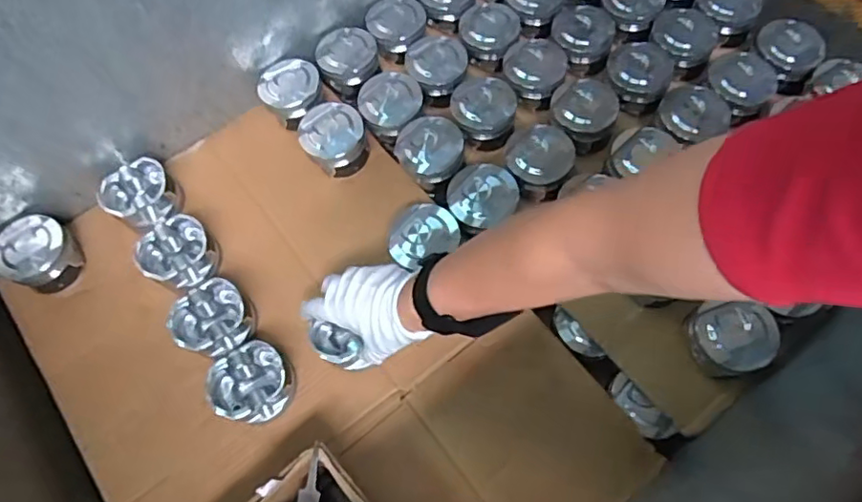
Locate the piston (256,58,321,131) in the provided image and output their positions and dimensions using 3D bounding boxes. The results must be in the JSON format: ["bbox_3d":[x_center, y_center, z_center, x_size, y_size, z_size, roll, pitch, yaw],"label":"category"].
[{"bbox_3d":[-0.190,-0.214,0.805,0.081,0.057,0.081,0,65,1],"label":"piston"}]

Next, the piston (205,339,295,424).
[{"bbox_3d":[-0.197,0.148,0.650,0.081,0.042,0.088,35,70,16],"label":"piston"}]

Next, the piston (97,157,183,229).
[{"bbox_3d":[-0.367,-0.069,0.756,0.092,0.046,0.089,31,69,15],"label":"piston"}]

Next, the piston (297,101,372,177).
[{"bbox_3d":[-0.126,-0.143,0.766,0.080,0.055,0.082,0,65,1],"label":"piston"}]

